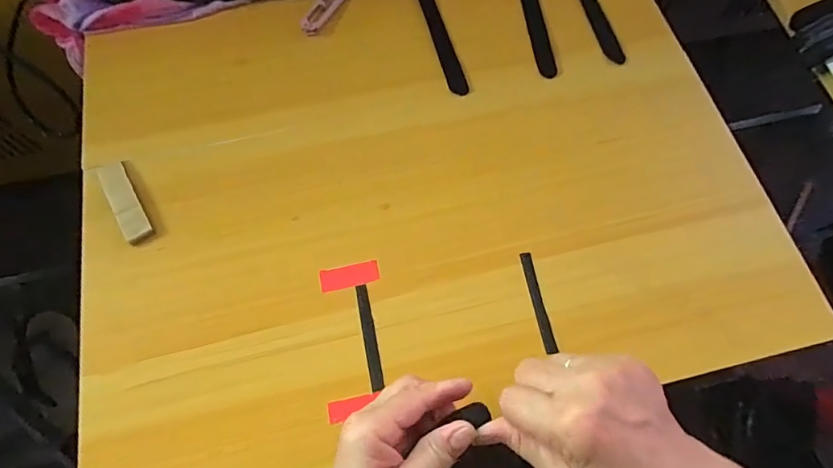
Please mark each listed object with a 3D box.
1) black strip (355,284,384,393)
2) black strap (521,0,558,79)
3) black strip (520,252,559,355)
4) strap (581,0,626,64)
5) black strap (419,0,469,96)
[{"bbox_3d":[-0.037,0.081,0.385,0.010,0.005,0.082,-11,69,-4],"label":"black strip"},{"bbox_3d":[0.122,-0.246,0.512,0.022,0.004,0.188,-5,69,-2],"label":"black strap"},{"bbox_3d":[0.099,0.054,0.392,0.010,0.006,0.083,-9,69,-4],"label":"black strip"},{"bbox_3d":[0.181,-0.262,0.514,0.024,0.004,0.199,-12,69,-5],"label":"strap"},{"bbox_3d":[0.017,-0.224,0.503,0.023,0.005,0.194,-12,69,-10],"label":"black strap"}]

